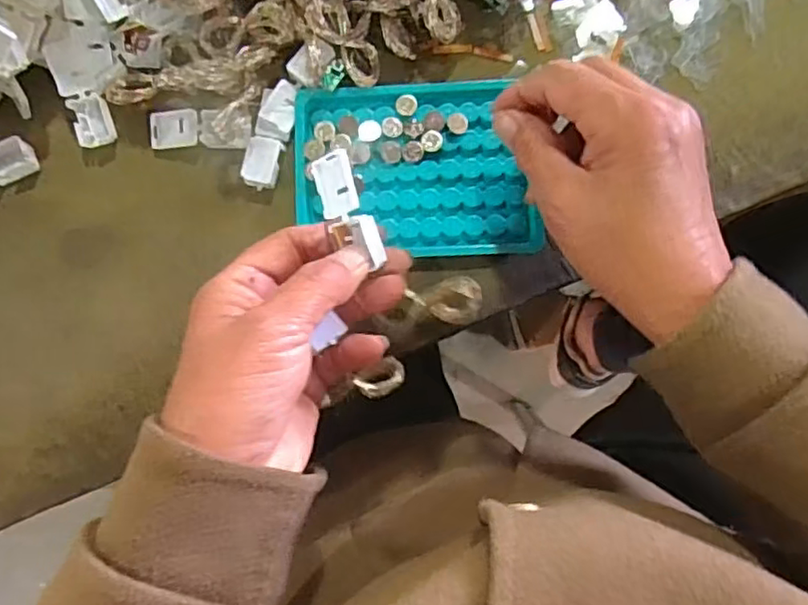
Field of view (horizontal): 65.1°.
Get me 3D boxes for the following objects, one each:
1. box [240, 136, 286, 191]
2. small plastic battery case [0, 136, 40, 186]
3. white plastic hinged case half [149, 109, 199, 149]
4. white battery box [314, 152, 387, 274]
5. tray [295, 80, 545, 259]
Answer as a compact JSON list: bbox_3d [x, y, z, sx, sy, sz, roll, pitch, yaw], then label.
[{"bbox_3d":[-0.075,-0.075,0.339,0.018,0.012,0.026,14,86,2],"label":"box"},{"bbox_3d":[-0.215,-0.076,0.344,0.027,0.013,0.018,-20,86,0],"label":"small plastic battery case"},{"bbox_3d":[-0.124,-0.094,0.345,0.027,0.009,0.018,-6,86,1],"label":"white plastic hinged case half"},{"bbox_3d":[-0.025,-0.040,0.280,0.020,0.013,0.052,-26,91,0],"label":"white battery box"},{"bbox_3d":[0.005,-0.071,0.339,0.123,0.008,0.092,-2,86,1],"label":"tray"}]

